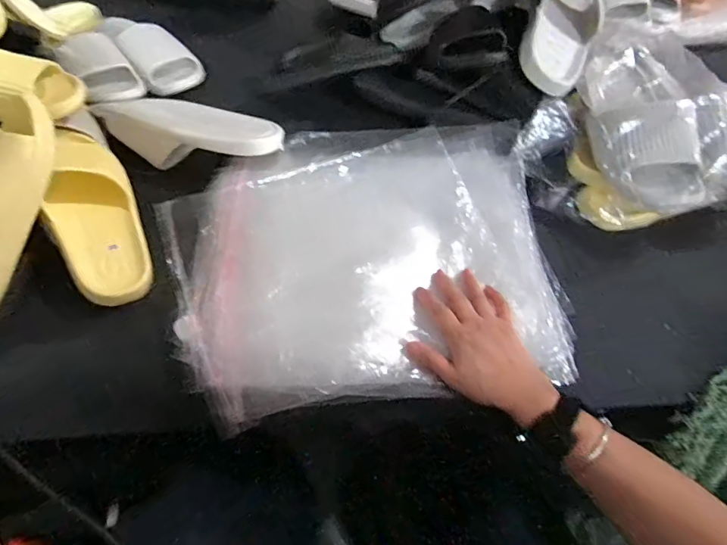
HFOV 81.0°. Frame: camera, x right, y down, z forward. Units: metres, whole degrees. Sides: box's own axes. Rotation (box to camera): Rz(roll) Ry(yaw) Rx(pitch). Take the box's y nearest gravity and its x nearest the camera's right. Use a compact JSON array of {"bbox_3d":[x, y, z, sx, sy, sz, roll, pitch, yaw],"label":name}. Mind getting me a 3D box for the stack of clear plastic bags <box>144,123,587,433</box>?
[{"bbox_3d":[0.006,-0.033,0.522,0.443,0.045,0.358,-7,59,-7],"label":"stack of clear plastic bags"}]

